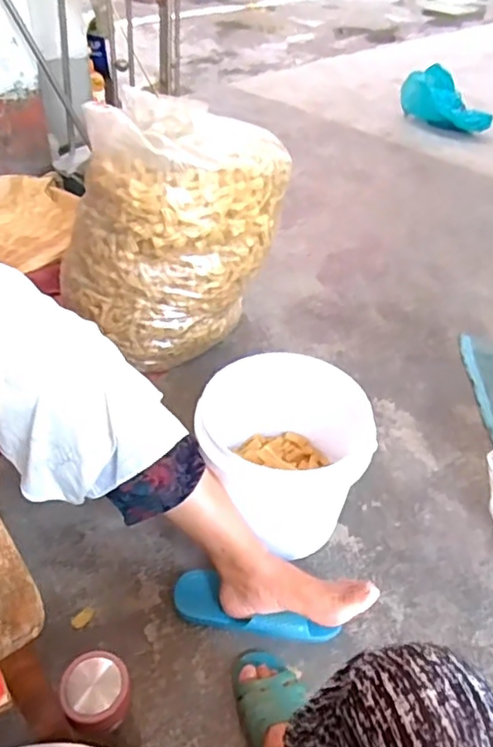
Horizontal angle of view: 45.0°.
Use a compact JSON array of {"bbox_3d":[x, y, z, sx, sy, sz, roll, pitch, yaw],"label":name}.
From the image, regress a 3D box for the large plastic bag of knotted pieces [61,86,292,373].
[{"bbox_3d":[-0.132,-0.267,1.123,0.397,0.420,0.236,-21,47,-25],"label":"large plastic bag of knotted pieces"}]

